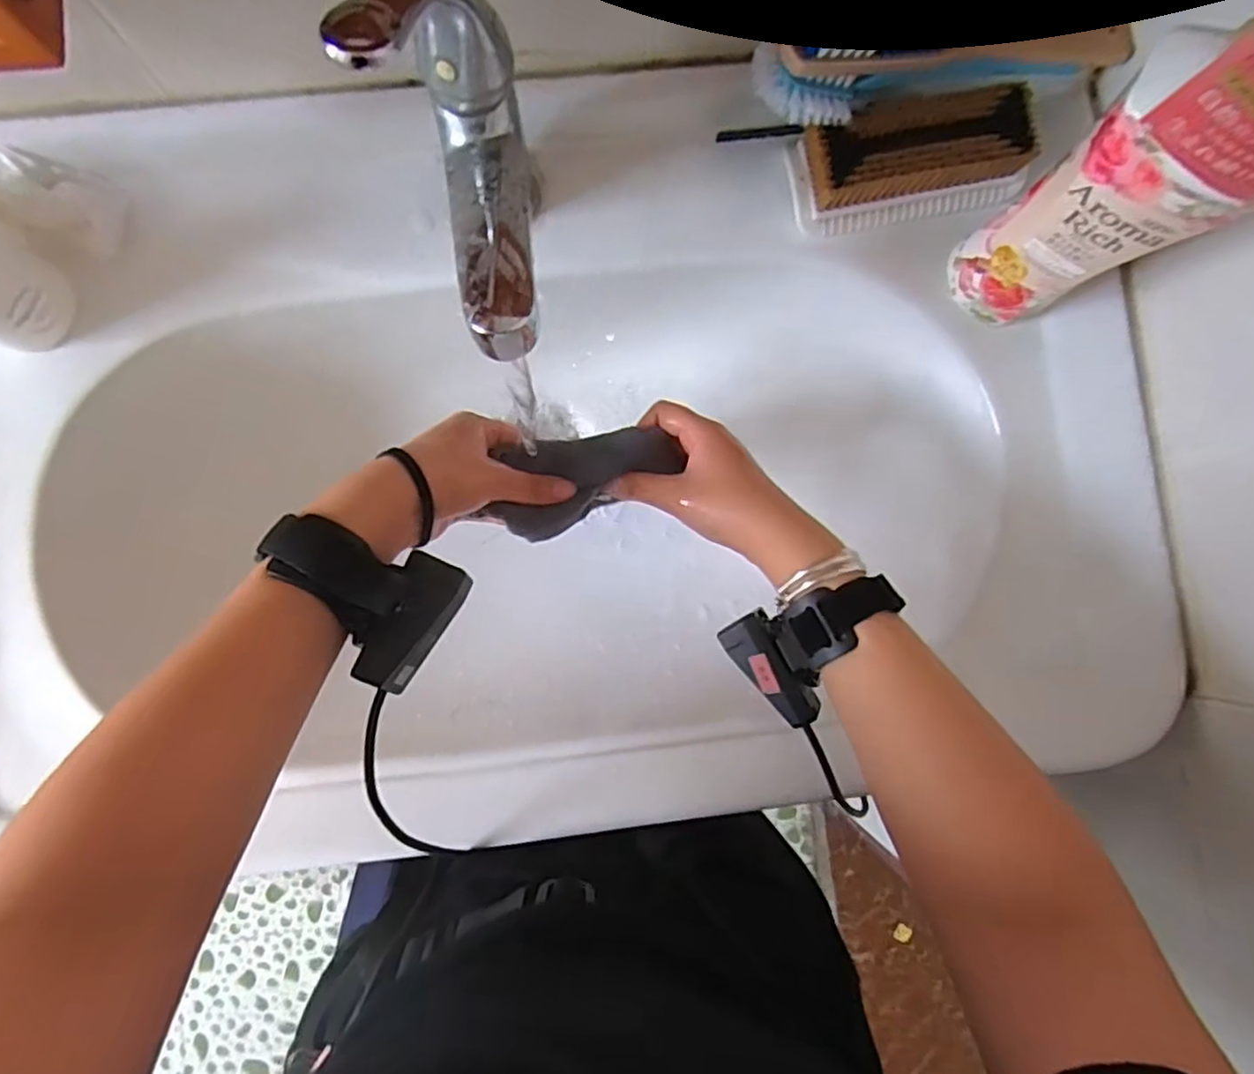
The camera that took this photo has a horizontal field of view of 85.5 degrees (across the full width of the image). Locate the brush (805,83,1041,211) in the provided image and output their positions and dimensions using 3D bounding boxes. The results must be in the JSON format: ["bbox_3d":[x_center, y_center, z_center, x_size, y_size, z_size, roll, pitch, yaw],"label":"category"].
[{"bbox_3d":[0.187,-0.249,0.441,0.141,0.041,0.056,-10,86,0],"label":"brush"}]

